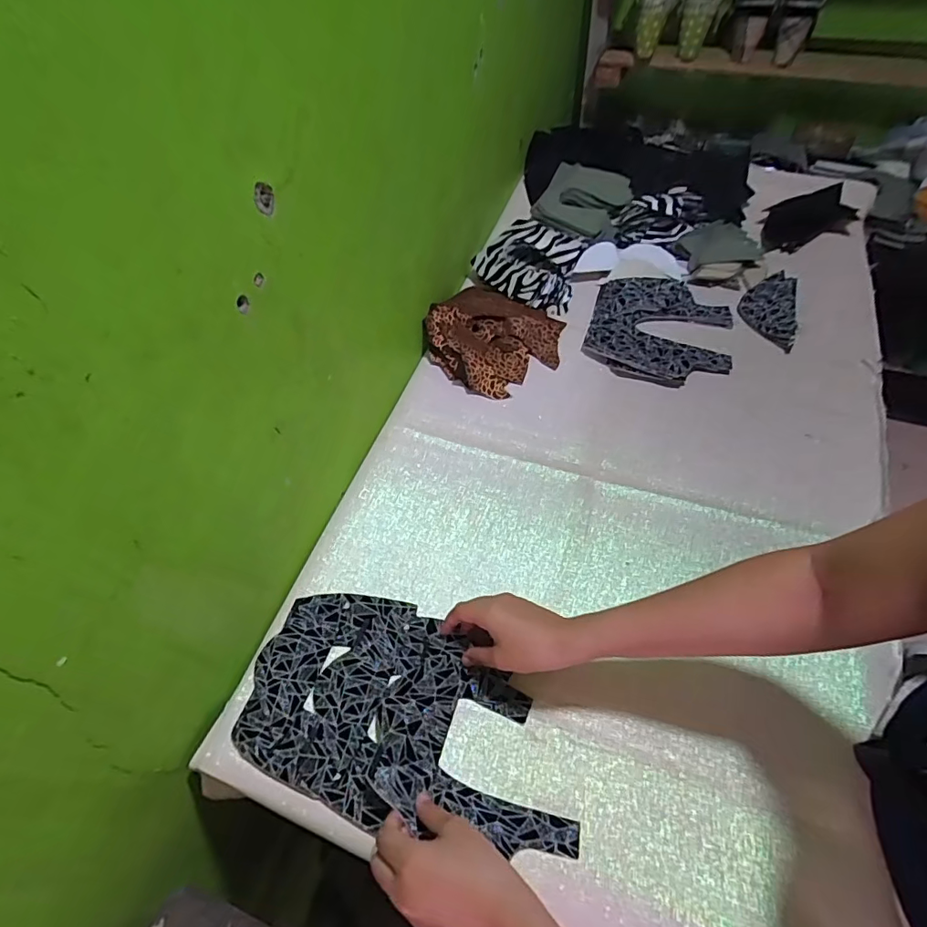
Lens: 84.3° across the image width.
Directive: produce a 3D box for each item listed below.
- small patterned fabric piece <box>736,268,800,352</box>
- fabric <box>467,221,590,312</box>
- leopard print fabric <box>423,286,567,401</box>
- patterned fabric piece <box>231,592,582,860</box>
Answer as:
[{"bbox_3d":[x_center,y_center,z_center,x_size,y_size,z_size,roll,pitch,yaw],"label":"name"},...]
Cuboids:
[{"bbox_3d":[0.450,-0.231,0.758,0.075,0.009,0.152,13,61,16],"label":"small patterned fabric piece"},{"bbox_3d":[0.103,-0.320,0.812,0.162,0.046,0.162,15,56,12],"label":"fabric"},{"bbox_3d":[0.042,-0.181,0.742,0.183,0.052,0.179,-1,55,1],"label":"leopard print fabric"},{"bbox_3d":[-0.051,0.222,0.479,0.297,0.023,0.188,7,52,5],"label":"patterned fabric piece"}]

